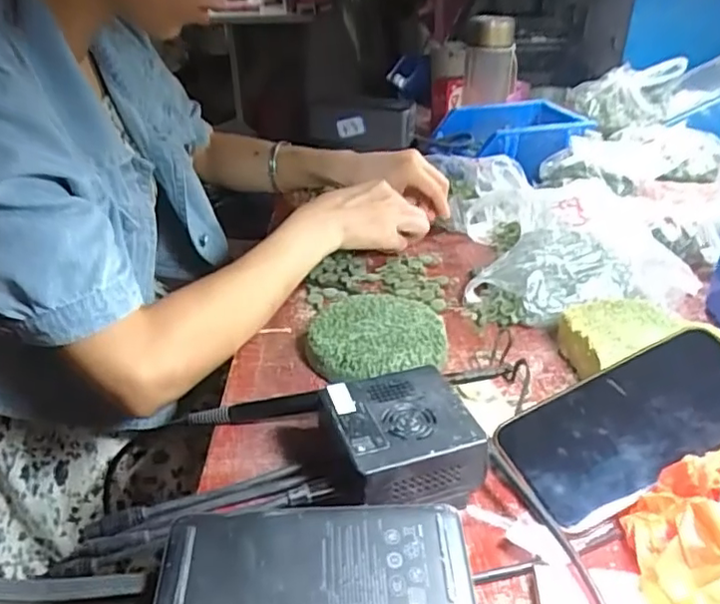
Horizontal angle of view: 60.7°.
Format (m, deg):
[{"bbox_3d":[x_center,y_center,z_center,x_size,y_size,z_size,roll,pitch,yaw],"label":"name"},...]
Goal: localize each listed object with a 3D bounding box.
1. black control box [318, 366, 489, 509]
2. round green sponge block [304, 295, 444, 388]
[{"bbox_3d":[0.023,0.085,0.355,0.078,0.050,0.084,-11,33,-18],"label":"black control box"},{"bbox_3d":[0.013,0.029,0.465,0.103,0.024,0.093,-8,32,-13],"label":"round green sponge block"}]

